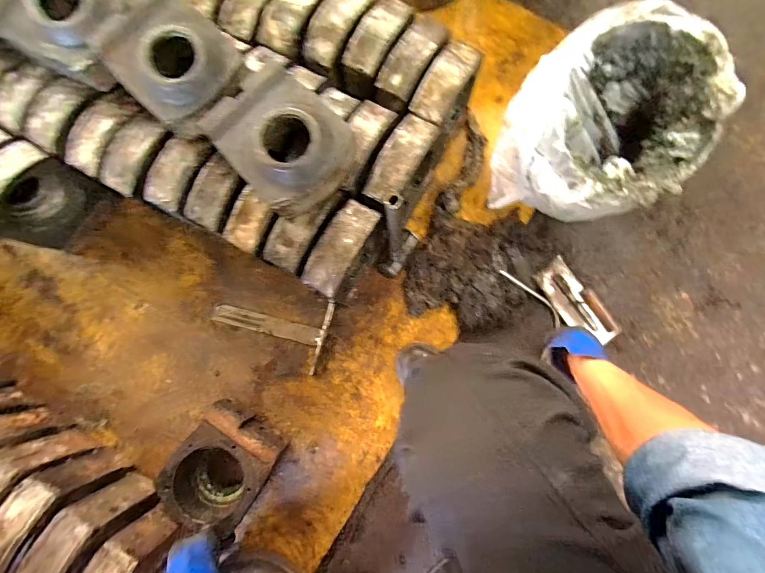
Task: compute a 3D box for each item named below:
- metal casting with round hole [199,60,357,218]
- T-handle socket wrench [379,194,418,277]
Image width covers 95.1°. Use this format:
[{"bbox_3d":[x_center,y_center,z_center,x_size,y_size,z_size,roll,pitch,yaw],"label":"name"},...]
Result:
[{"bbox_3d":[-0.148,-0.210,0.526,0.191,0.092,0.160,39,78,3],"label":"metal casting with round hole"},{"bbox_3d":[0.030,-0.103,0.636,0.045,0.229,0.089,33,68,18],"label":"T-handle socket wrench"}]

